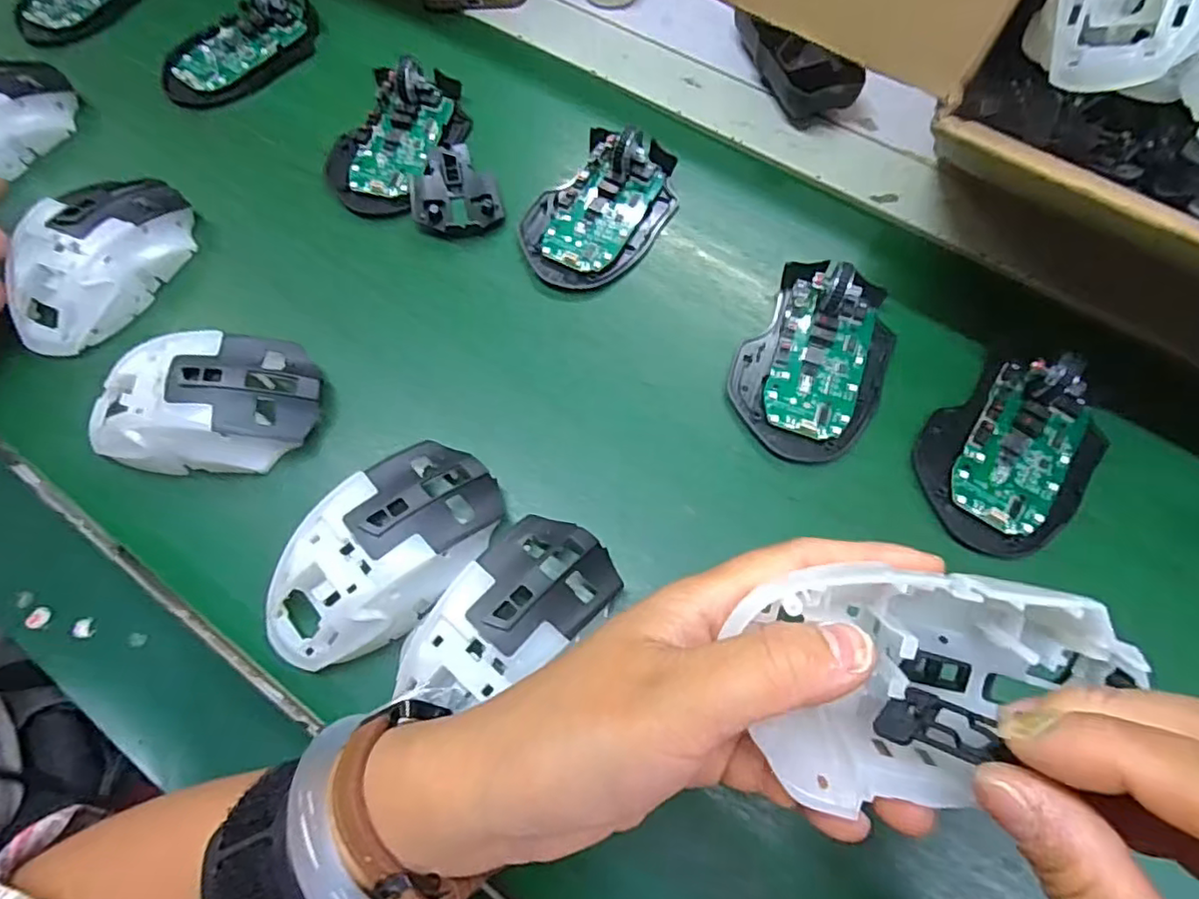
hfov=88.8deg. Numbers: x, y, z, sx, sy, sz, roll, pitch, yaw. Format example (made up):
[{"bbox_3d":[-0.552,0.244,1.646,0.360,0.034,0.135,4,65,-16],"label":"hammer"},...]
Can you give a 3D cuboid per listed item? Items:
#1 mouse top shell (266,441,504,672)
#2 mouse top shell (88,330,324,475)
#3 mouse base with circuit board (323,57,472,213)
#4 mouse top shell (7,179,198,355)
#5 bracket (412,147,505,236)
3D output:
[{"bbox_3d":[-0.093,0.048,0.270,0.065,0.035,0.112,38,72,15],"label":"mouse top shell"},{"bbox_3d":[-0.196,-0.022,0.300,0.111,0.035,0.064,-3,67,-1],"label":"mouse top shell"},{"bbox_3d":[-0.126,-0.198,0.377,0.066,0.028,0.116,23,69,9],"label":"mouse base with circuit board"},{"bbox_3d":[-0.271,-0.105,0.330,0.058,0.034,0.110,34,71,13],"label":"mouse top shell"},{"bbox_3d":[-0.086,-0.157,0.367,0.051,0.012,0.063,-11,68,-5],"label":"bracket"}]

